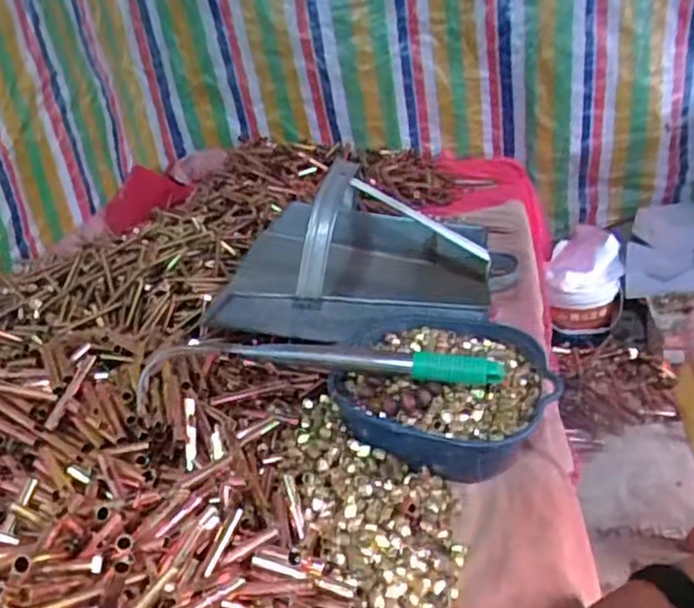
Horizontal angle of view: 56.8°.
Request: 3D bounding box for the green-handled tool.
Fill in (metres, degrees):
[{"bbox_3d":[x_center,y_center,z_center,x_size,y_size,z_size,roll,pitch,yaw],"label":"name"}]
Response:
[{"bbox_3d":[-0.036,0.076,0.646,0.363,0.081,0.028,-3,27,9],"label":"green-handled tool"}]

